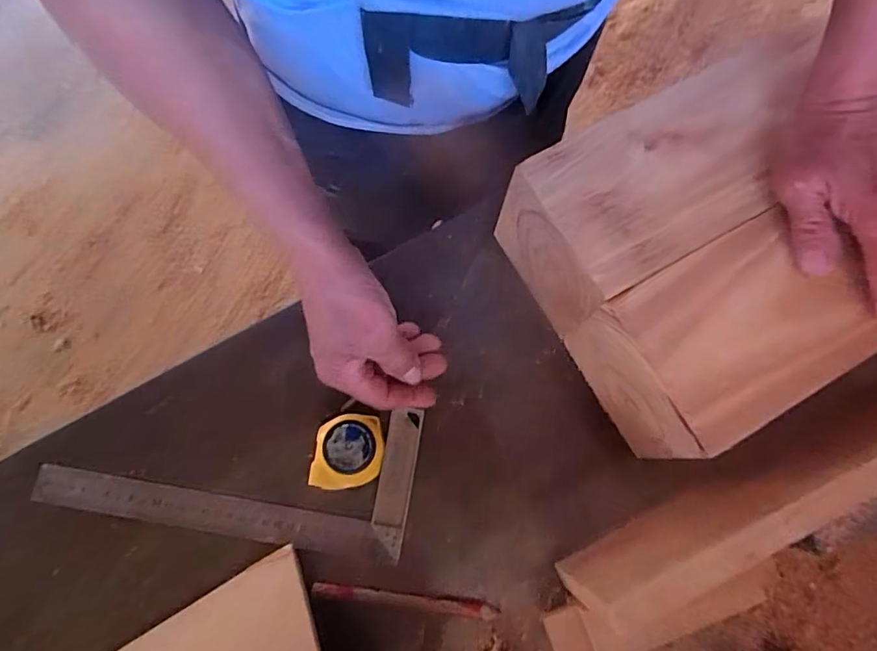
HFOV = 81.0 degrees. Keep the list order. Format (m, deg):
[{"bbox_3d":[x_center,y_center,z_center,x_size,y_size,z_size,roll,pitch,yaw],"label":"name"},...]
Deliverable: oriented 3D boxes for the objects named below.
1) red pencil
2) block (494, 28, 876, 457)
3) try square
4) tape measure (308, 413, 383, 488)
[{"bbox_3d":[-0.026,0.214,0.400,0.142,0.007,0.012,9,73,0],"label":"red pencil"},{"bbox_3d":[0.332,-0.110,0.420,0.507,0.109,0.229,-25,76,-5],"label":"block"},{"bbox_3d":[-0.168,0.110,0.423,0.294,0.012,0.115,9,73,0],"label":"try square"},{"bbox_3d":[-0.072,0.100,0.417,0.056,0.036,0.062,3,73,-2],"label":"tape measure"}]

